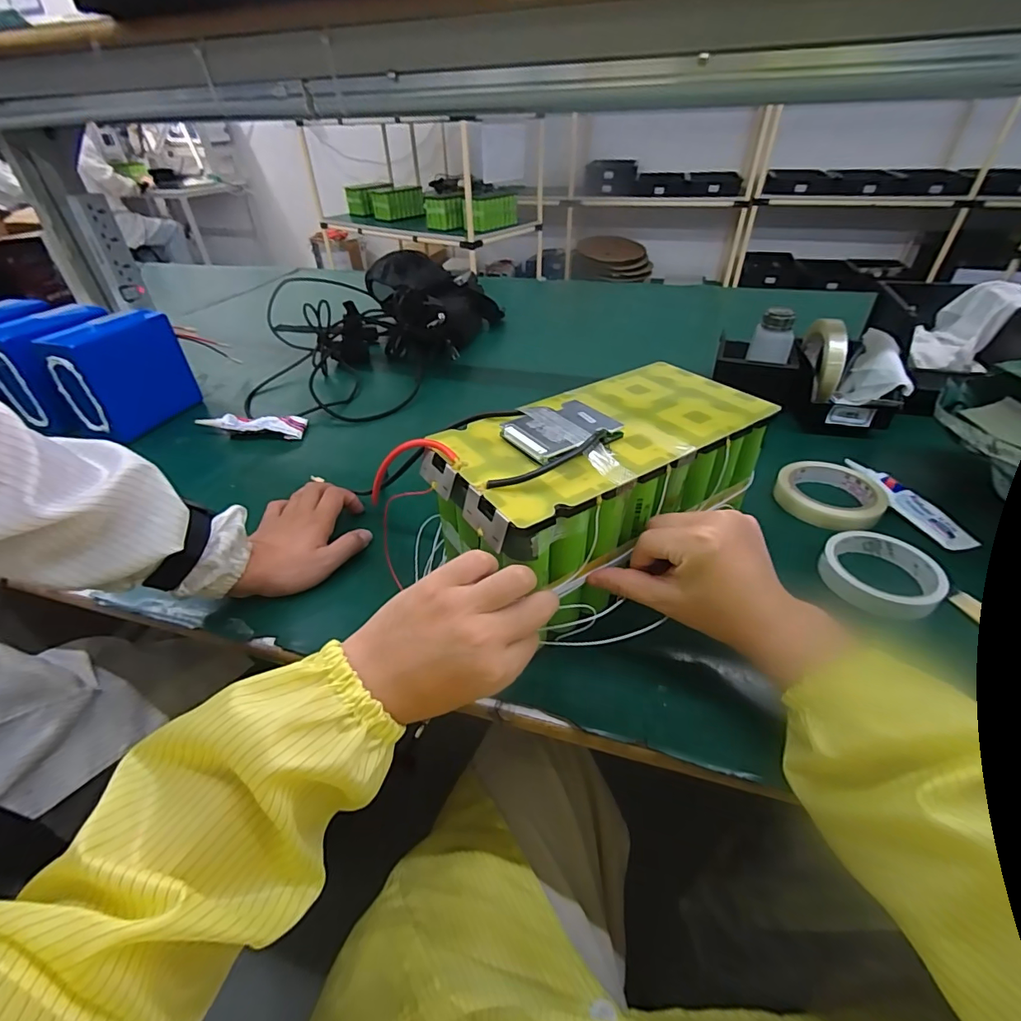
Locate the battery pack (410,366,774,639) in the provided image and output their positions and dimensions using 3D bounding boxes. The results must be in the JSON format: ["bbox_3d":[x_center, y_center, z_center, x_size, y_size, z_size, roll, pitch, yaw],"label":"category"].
[{"bbox_3d":[0.079,-0.026,0.400,0.276,0.104,0.151,-23,43,-25],"label":"battery pack"}]

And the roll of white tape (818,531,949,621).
[{"bbox_3d":[0.332,0.057,0.428,0.088,0.020,0.095,-1,38,1],"label":"roll of white tape"}]

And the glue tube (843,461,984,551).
[{"bbox_3d":[0.420,-0.010,0.508,0.031,0.011,0.142,-29,51,-3],"label":"glue tube"}]

